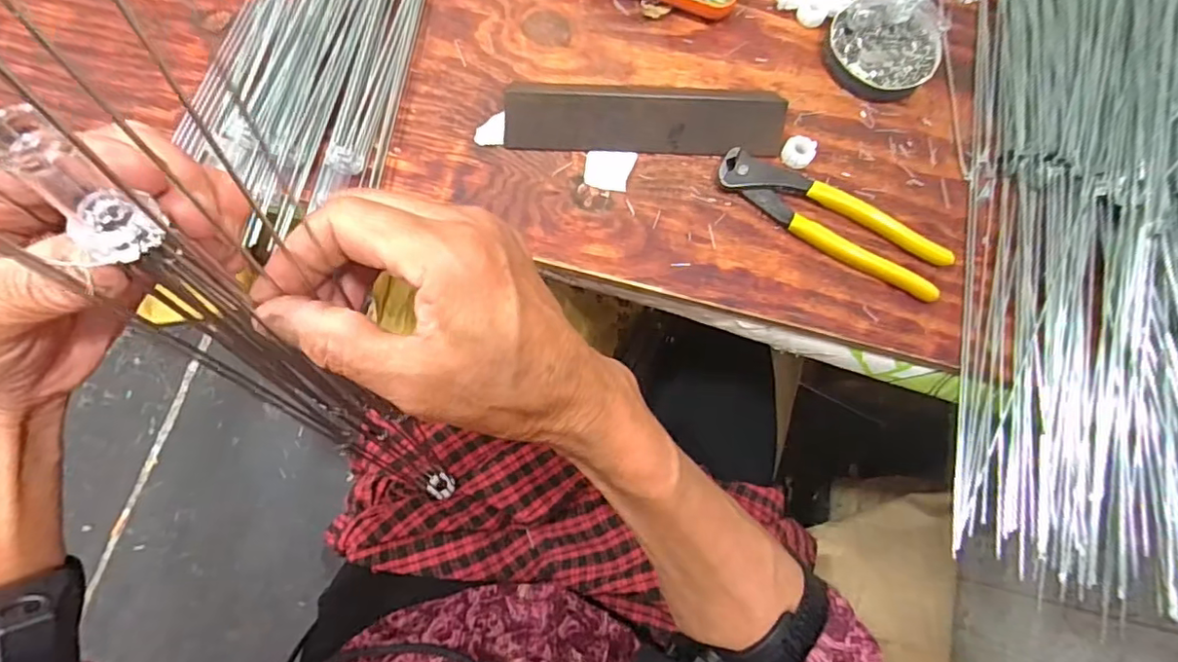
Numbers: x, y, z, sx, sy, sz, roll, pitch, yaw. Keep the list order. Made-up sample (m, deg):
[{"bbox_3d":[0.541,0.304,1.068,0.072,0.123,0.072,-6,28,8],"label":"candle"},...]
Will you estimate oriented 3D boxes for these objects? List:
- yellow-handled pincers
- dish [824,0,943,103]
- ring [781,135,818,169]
[{"bbox_3d":[0.167,-0.077,0.399,0.163,0.017,0.047,35,77,6],"label":"yellow-handled pincers"},{"bbox_3d":[0.221,-0.212,0.438,0.082,0.014,0.082,1,76,-3],"label":"dish"},{"bbox_3d":[0.150,-0.127,0.415,0.022,0.009,0.022,1,76,-3],"label":"ring"}]

